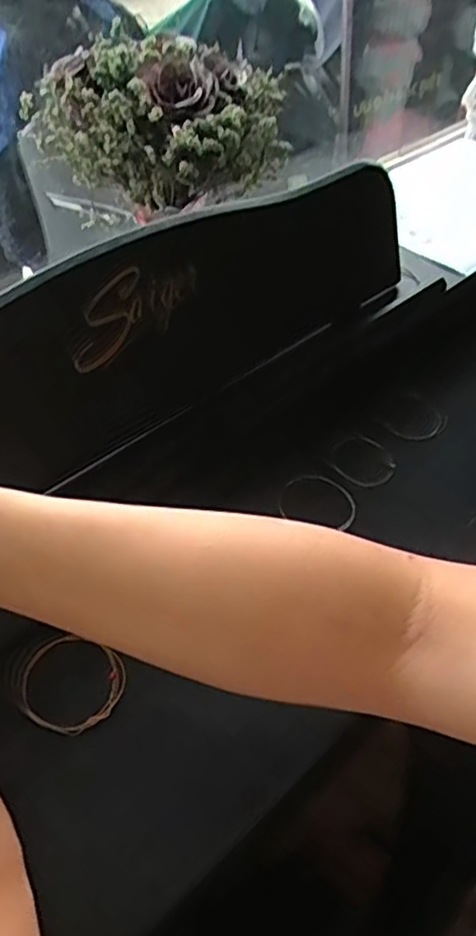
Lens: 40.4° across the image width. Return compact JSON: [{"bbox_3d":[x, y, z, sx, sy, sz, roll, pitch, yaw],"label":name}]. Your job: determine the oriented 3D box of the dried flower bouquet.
[{"bbox_3d":[-0.066,-0.350,0.656,0.191,0.127,0.187,16,49,17],"label":"dried flower bouquet"}]

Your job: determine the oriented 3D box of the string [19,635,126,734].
[{"bbox_3d":[-0.112,0.146,0.436,0.064,0.004,0.065,0,87,-3],"label":"string"}]

